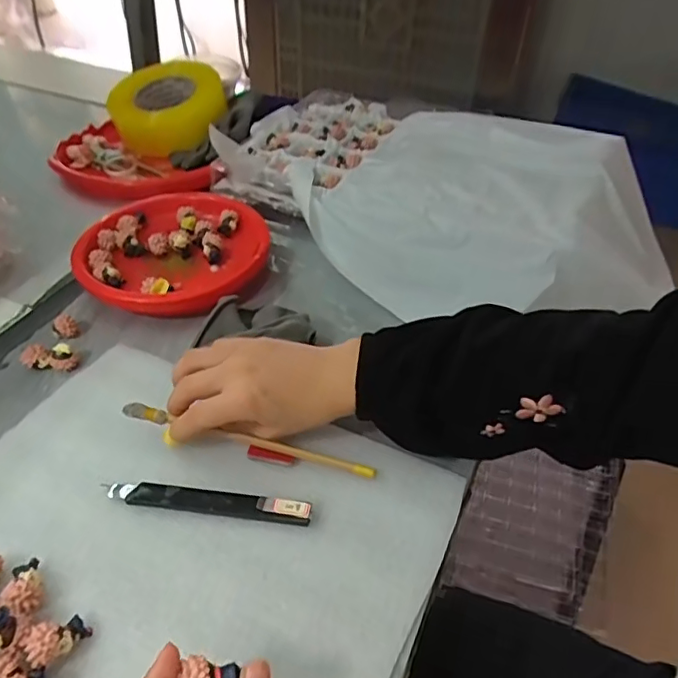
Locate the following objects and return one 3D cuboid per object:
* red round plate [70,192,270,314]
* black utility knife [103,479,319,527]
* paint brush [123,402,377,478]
[{"bbox_3d":[-0.160,-0.084,0.557,0.172,0.044,0.172,-3,40,-4],"label":"red round plate"},{"bbox_3d":[-0.086,0.106,0.370,0.136,0.012,0.017,5,41,5],"label":"black utility knife"},{"bbox_3d":[-0.064,0.071,0.396,0.182,0.008,0.009,14,42,5],"label":"paint brush"}]

